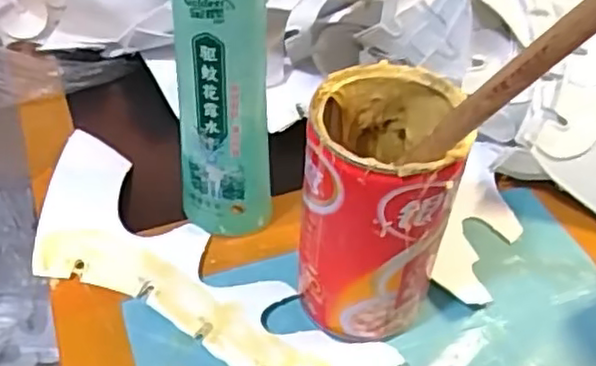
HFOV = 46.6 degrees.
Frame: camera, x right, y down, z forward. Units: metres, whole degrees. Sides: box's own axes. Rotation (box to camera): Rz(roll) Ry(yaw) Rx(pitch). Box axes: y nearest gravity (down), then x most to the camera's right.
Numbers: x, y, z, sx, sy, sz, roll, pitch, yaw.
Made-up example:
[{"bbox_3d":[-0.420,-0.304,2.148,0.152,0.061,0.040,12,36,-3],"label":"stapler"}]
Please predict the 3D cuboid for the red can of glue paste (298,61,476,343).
[{"bbox_3d":[0.033,0.012,0.312,0.059,0.119,0.064,1,46,-1],"label":"red can of glue paste"}]

